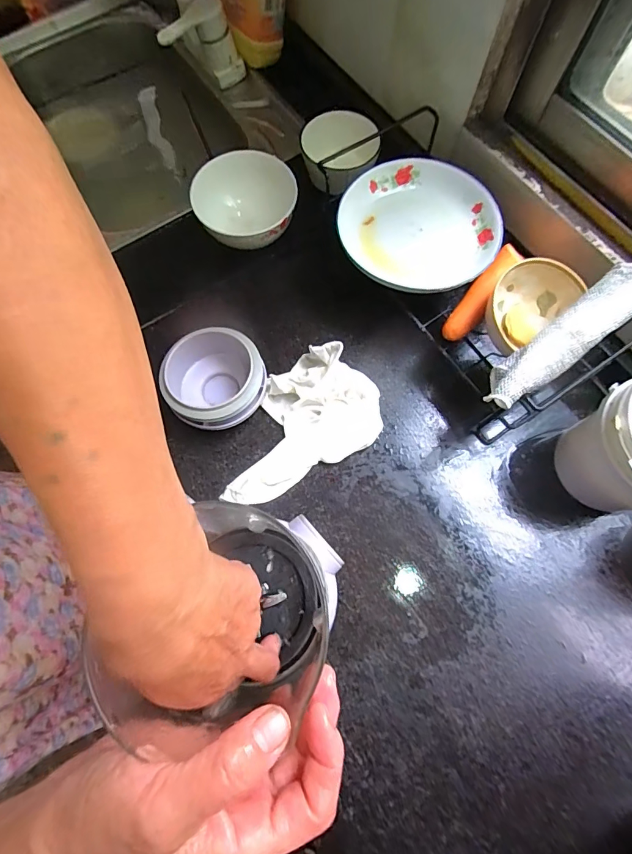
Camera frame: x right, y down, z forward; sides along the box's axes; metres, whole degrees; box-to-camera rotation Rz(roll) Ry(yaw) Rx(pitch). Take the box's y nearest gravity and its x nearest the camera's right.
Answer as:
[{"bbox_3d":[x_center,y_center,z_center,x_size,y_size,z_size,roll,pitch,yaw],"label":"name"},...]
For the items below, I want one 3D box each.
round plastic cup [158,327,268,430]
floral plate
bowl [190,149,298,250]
[{"bbox_3d":[-0.117,-0.052,0.492,0.112,0.065,0.112,0,72,1],"label":"round plastic cup"},{"bbox_3d":[0.124,-0.237,0.506,0.188,0.044,0.178,0,71,0],"label":"floral plate"},{"bbox_3d":[-0.090,-0.296,0.572,0.129,0.074,0.129,0,71,0],"label":"bowl"}]

